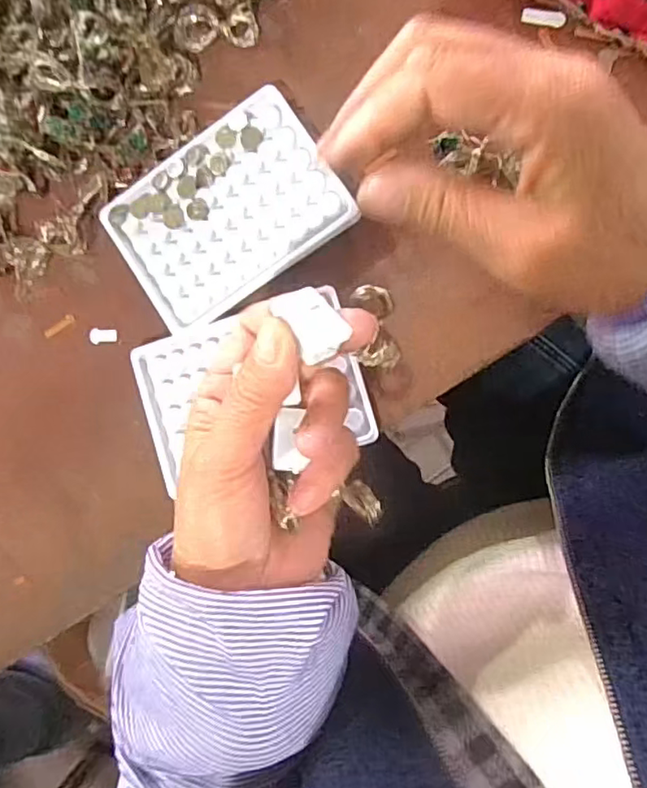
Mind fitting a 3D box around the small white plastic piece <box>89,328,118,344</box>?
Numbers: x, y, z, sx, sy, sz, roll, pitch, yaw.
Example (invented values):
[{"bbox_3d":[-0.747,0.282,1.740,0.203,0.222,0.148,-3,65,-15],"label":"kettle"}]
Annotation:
[{"bbox_3d":[-0.139,-0.037,0.376,0.017,0.004,0.010,-1,91,8],"label":"small white plastic piece"}]

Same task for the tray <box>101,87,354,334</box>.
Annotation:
[{"bbox_3d":[-0.058,-0.107,0.355,0.130,0.014,0.097,-33,87,7],"label":"tray"}]

